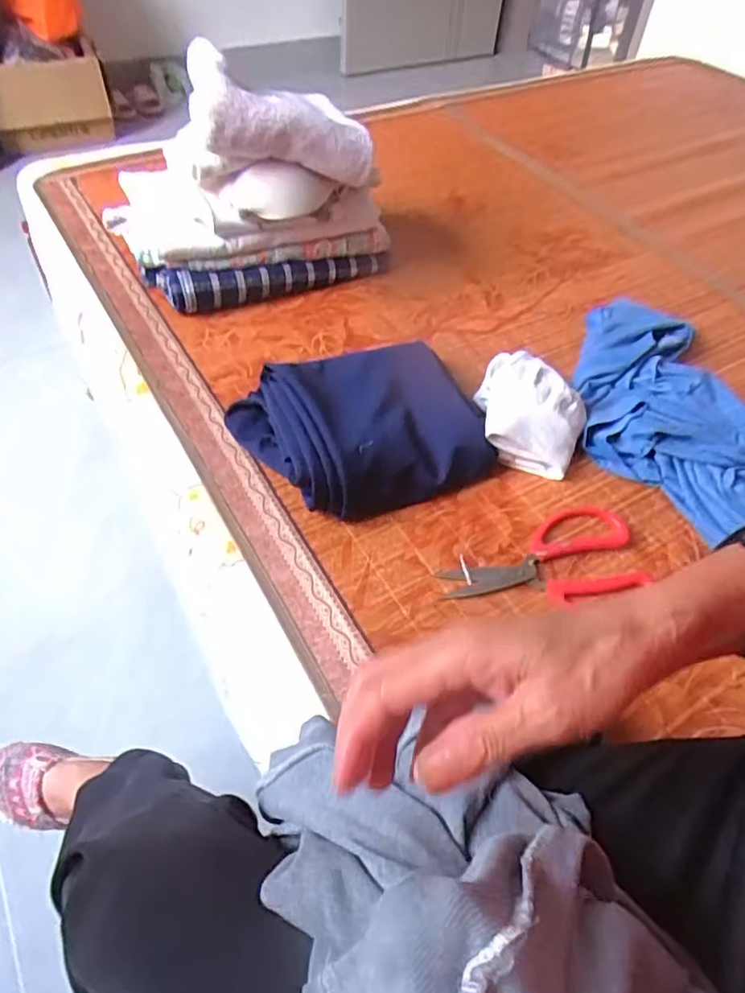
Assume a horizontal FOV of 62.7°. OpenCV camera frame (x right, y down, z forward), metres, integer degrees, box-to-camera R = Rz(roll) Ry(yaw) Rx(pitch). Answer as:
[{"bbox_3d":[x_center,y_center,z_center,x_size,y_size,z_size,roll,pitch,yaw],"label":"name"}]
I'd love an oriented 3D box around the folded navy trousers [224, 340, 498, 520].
[{"bbox_3d":[-0.010,-0.069,0.581,0.232,0.071,0.155,-13,53,-15],"label":"folded navy trousers"}]

